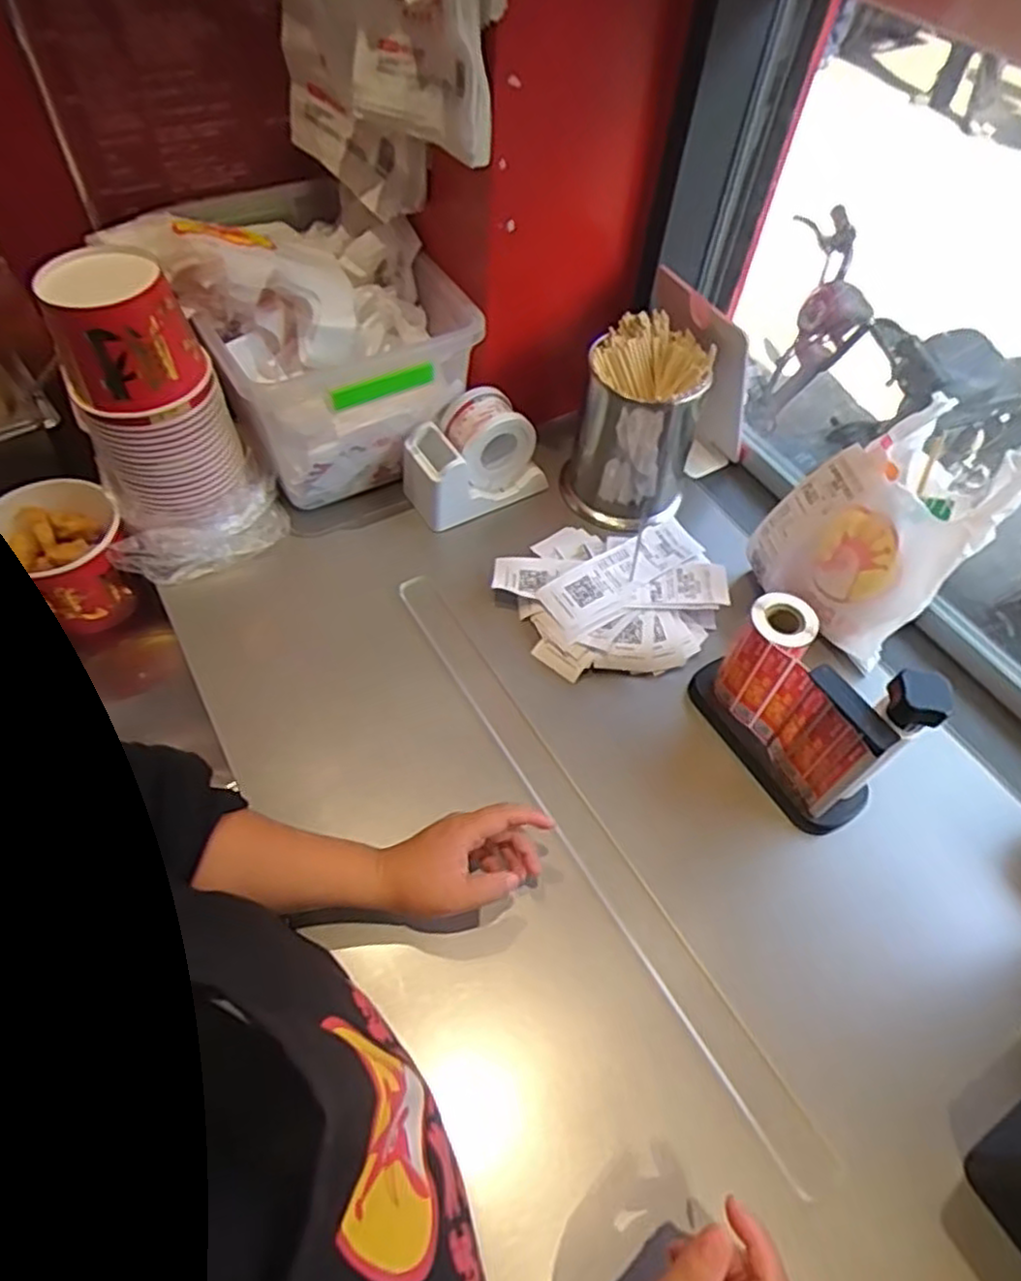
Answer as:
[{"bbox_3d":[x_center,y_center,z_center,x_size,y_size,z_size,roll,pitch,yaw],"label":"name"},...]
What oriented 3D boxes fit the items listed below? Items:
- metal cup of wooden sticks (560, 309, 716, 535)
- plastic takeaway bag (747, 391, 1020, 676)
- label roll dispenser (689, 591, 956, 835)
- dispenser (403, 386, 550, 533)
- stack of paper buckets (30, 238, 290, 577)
[{"bbox_3d":[0.140,-0.234,0.795,0.124,0.197,0.118,2,55,-2],"label":"metal cup of wooden sticks"},{"bbox_3d":[0.346,-0.111,0.681,0.126,0.194,0.171,-34,64,-24],"label":"plastic takeaway bag"},{"bbox_3d":[0.250,0.050,0.610,0.065,0.178,0.185,-24,60,-19],"label":"label roll dispenser"},{"bbox_3d":[-0.039,-0.208,0.803,0.145,0.103,0.082,-22,59,-18],"label":"dispenser"},{"bbox_3d":[-0.342,-0.210,0.694,0.167,0.256,0.158,-24,60,-19],"label":"stack of paper buckets"}]

